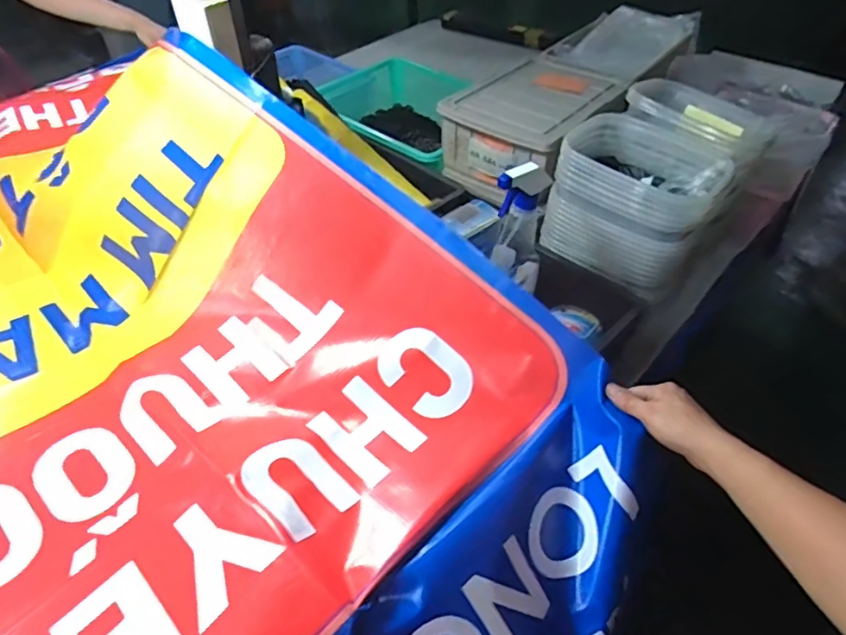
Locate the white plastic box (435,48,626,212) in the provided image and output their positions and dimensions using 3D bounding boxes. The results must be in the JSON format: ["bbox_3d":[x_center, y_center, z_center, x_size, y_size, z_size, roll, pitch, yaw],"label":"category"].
[{"bbox_3d":[0.202,-0.335,0.974,0.238,0.131,0.323,26,51,23],"label":"white plastic box"}]

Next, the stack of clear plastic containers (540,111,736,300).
[{"bbox_3d":[0.305,-0.174,0.806,0.215,0.149,0.197,26,51,23],"label":"stack of clear plastic containers"}]

